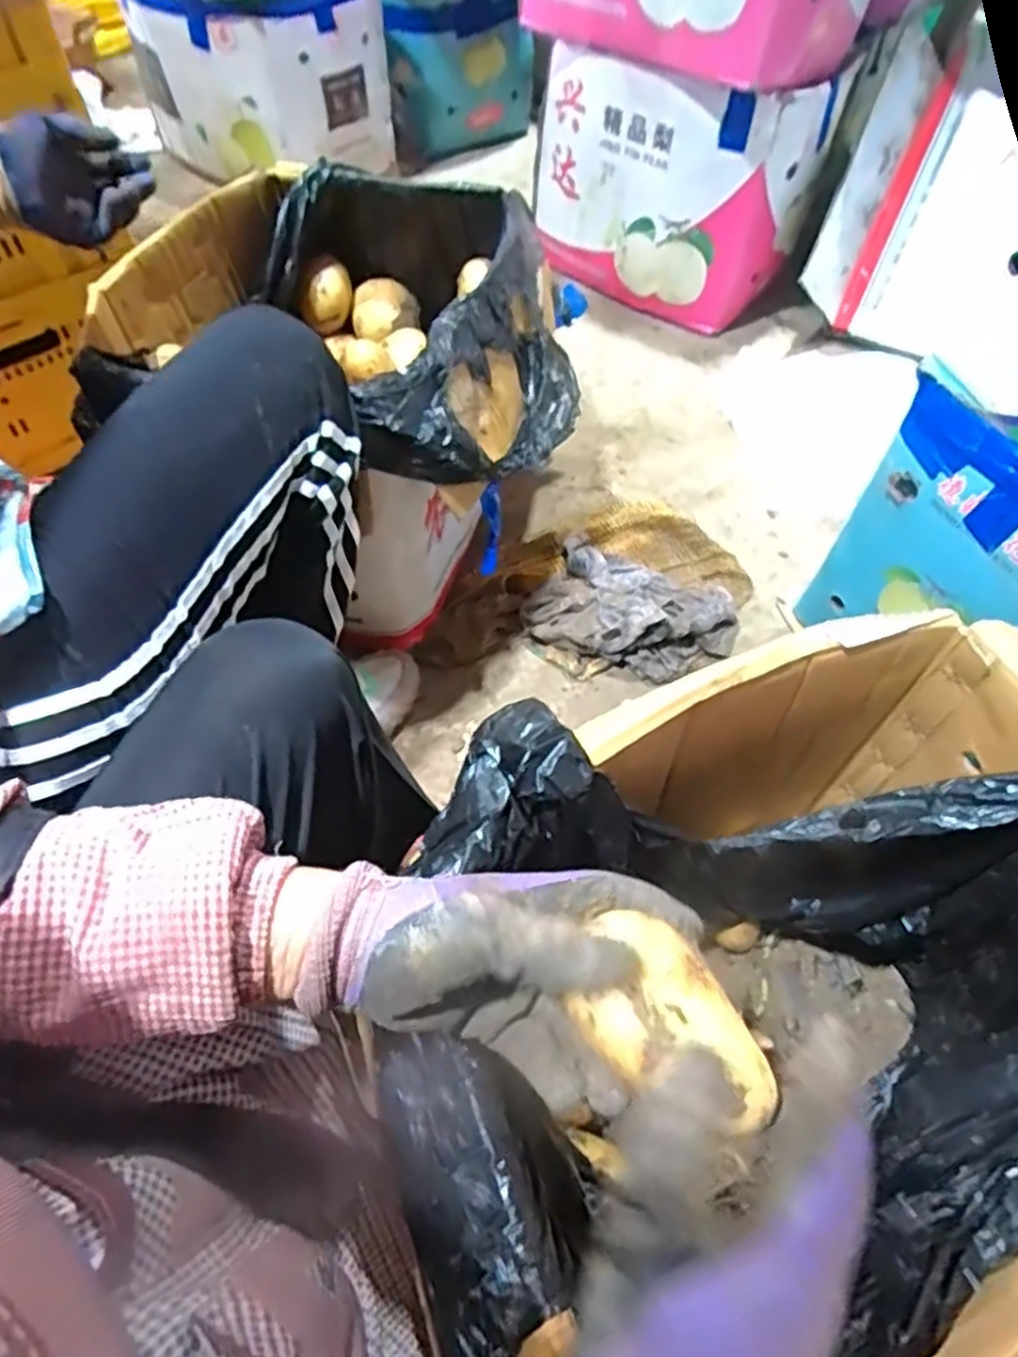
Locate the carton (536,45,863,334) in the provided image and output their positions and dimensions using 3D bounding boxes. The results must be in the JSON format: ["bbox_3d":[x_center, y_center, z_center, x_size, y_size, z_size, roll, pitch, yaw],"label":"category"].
[{"bbox_3d":[0.299,-0.870,1.292,0.429,0.365,0.319,27,60,15],"label":"carton"}]

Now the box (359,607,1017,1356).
[{"bbox_3d":[0.183,0.235,0.546,0.523,0.382,0.370,-19,59,-14],"label":"box"}]

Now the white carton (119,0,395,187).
[{"bbox_3d":[-0.459,-1.146,1.360,0.447,0.319,0.332,39,64,21],"label":"white carton"}]

